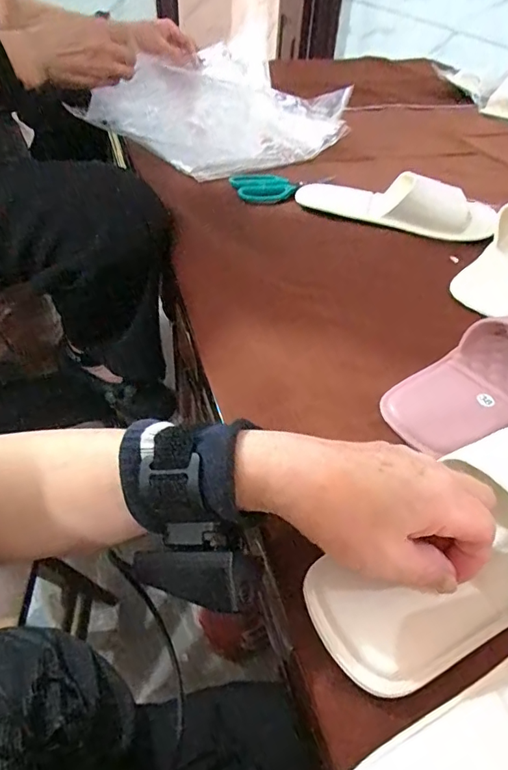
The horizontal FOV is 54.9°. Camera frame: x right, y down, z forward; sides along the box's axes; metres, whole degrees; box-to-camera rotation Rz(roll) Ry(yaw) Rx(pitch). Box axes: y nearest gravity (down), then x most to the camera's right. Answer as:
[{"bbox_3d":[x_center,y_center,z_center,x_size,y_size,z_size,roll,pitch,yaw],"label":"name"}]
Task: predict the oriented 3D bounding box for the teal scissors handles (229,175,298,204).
[{"bbox_3d":[0.018,-0.265,0.657,0.087,0.007,0.076,-14,47,-20],"label":"teal scissors handles"}]

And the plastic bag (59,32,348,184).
[{"bbox_3d":[-0.042,-0.432,0.767,0.352,0.119,0.279,-30,53,-30],"label":"plastic bag"}]

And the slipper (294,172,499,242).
[{"bbox_3d":[0.177,-0.238,0.602,0.236,0.055,0.069,19,46,16],"label":"slipper"}]

